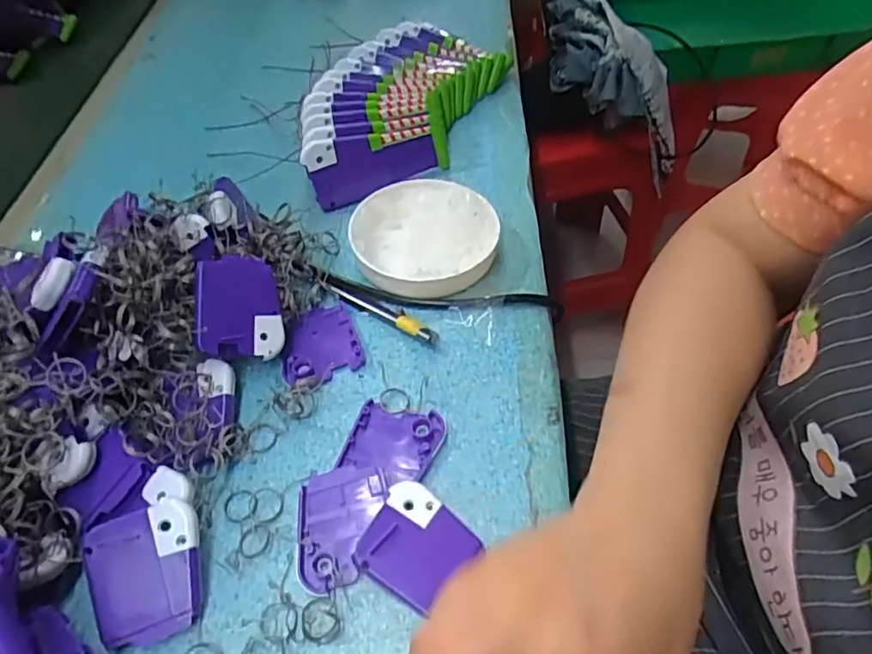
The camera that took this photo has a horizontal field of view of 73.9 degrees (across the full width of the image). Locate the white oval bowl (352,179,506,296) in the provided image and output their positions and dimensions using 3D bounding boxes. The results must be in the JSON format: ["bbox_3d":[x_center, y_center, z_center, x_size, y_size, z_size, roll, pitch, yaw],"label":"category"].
[{"bbox_3d":[-0.008,-0.065,0.428,0.103,0.033,0.103,-8,53,-3],"label":"white oval bowl"}]

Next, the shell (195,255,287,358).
[{"bbox_3d":[-0.122,-0.013,0.362,0.050,0.010,0.063,1,79,-31],"label":"shell"}]

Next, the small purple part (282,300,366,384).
[{"bbox_3d":[-0.079,0.009,0.387,0.050,0.006,0.059,-18,54,-10],"label":"small purple part"}]

